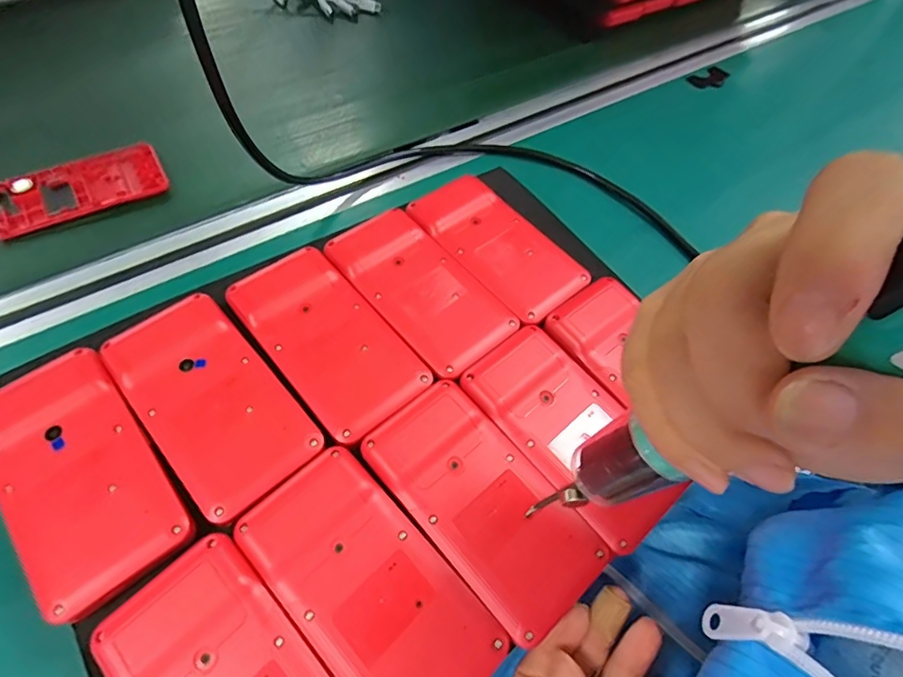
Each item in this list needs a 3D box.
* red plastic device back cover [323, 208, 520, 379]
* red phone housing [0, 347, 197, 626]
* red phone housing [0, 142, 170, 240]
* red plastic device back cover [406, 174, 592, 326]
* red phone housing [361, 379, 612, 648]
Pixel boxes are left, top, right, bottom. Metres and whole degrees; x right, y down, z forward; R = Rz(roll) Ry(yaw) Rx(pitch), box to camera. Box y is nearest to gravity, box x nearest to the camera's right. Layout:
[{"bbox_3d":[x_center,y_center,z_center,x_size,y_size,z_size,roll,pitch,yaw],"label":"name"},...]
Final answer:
[{"bbox_3d":[-0.019,-0.032,0.308,0.061,0.008,0.116,-36,66,-25],"label":"red plastic device back cover"},{"bbox_3d":[-0.173,0.061,0.236,0.062,0.009,0.119,-33,65,-24],"label":"red phone housing"},{"bbox_3d":[-0.286,-0.117,0.394,0.119,0.011,0.057,-25,62,-20],"label":"red phone housing"},{"bbox_3d":[0.031,-0.063,0.331,0.061,0.008,0.116,-35,66,-24],"label":"red plastic device back cover"},{"bbox_3d":[0.015,0.077,0.247,0.061,0.012,0.116,-36,66,-25],"label":"red phone housing"}]

